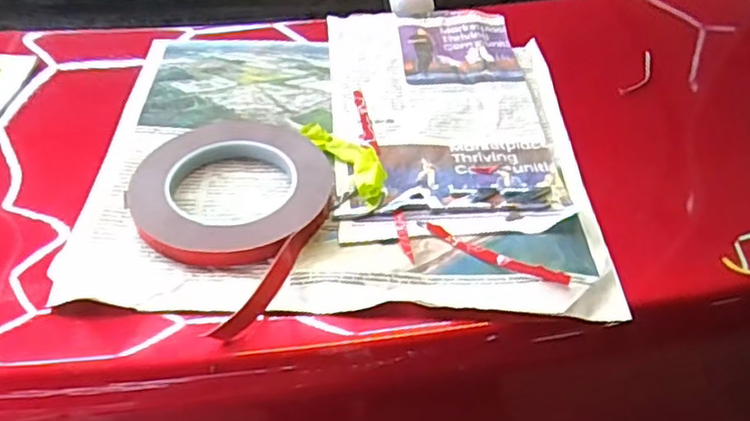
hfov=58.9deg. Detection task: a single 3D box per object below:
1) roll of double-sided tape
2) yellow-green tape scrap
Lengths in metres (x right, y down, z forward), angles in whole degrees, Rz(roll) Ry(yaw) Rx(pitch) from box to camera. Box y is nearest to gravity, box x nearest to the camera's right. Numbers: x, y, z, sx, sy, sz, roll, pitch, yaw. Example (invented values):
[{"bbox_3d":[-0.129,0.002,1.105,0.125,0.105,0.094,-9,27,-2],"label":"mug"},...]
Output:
[{"bbox_3d":[-0.084,-0.012,0.411,0.120,0.022,0.171,-26,47,-29],"label":"roll of double-sided tape"},{"bbox_3d":[-0.018,-0.035,0.444,0.028,0.018,0.082,-25,46,-28],"label":"yellow-green tape scrap"}]

